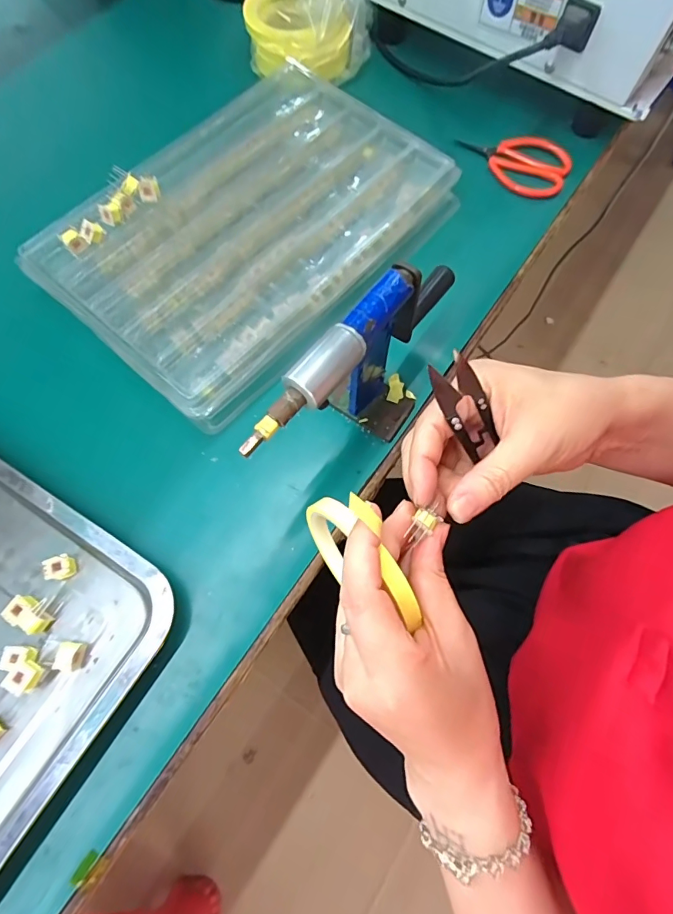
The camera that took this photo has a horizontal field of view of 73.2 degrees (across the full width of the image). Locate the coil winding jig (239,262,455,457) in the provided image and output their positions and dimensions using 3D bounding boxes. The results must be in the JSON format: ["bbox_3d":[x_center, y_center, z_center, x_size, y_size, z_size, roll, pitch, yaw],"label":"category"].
[{"bbox_3d":[0.026,-0.053,0.305,0.048,0.129,0.198,40,74,12],"label":"coil winding jig"}]

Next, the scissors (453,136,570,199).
[{"bbox_3d":[0.177,-0.296,0.454,0.108,0.011,0.066,21,71,6],"label":"scissors"}]

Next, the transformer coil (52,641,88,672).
[{"bbox_3d":[-0.171,0.128,0.292,0.015,0.013,0.016,1,70,-2],"label":"transformer coil"}]

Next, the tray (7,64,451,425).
[{"bbox_3d":[-0.076,-0.207,0.399,0.231,0.045,0.329,40,73,12],"label":"tray"}]

